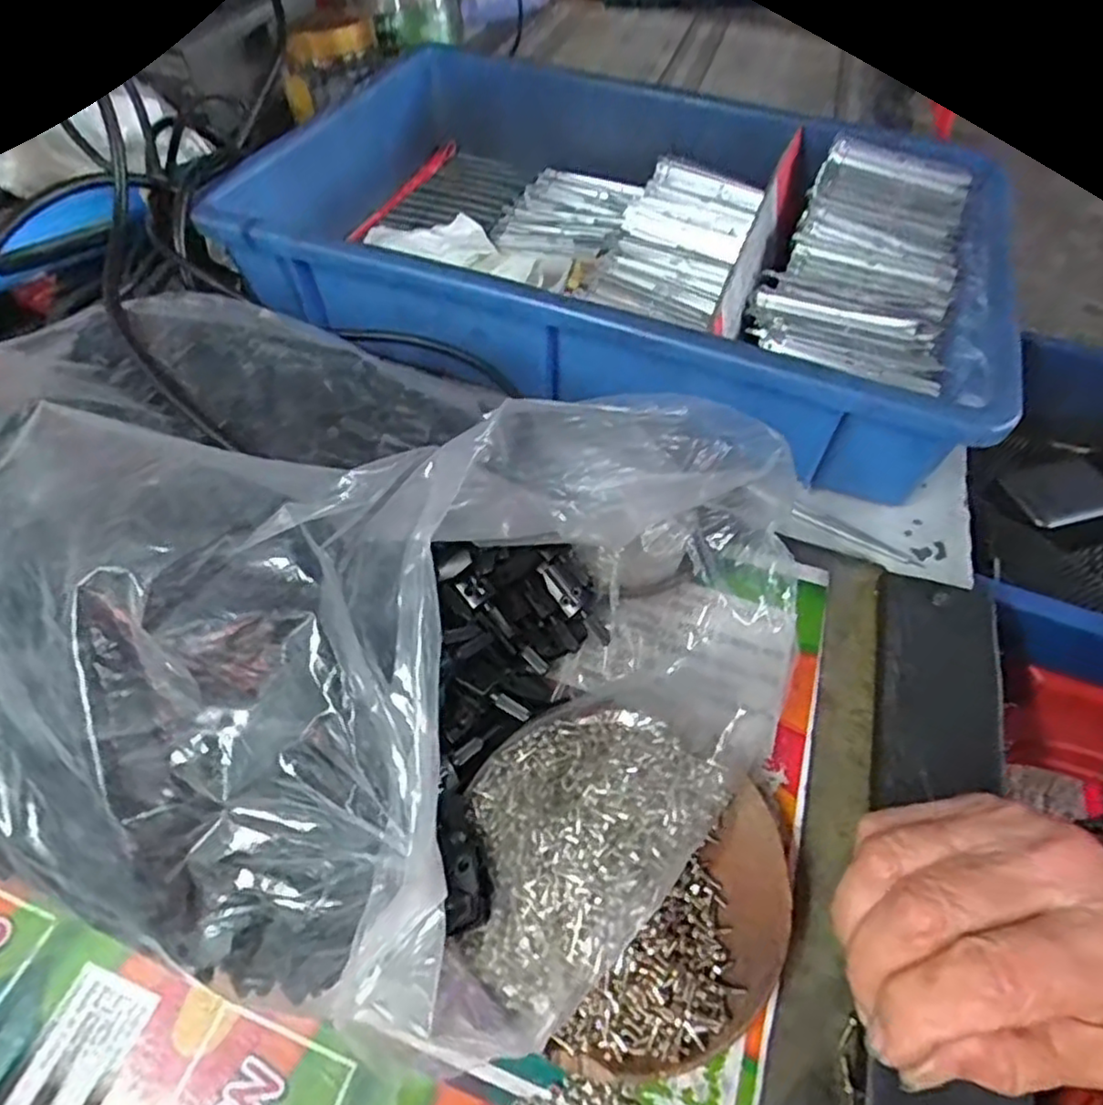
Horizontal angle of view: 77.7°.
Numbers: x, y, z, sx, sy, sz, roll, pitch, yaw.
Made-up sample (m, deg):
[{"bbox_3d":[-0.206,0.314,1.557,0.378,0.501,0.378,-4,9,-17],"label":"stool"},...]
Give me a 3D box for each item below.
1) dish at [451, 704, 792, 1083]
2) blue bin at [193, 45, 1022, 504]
[{"bbox_3d":[0.024,0.107,0.236,0.111,0.028,0.106,1,53,-1],"label":"dish"},{"bbox_3d":[0.052,-0.213,0.448,0.424,0.079,0.327,21,55,14],"label":"blue bin"}]

